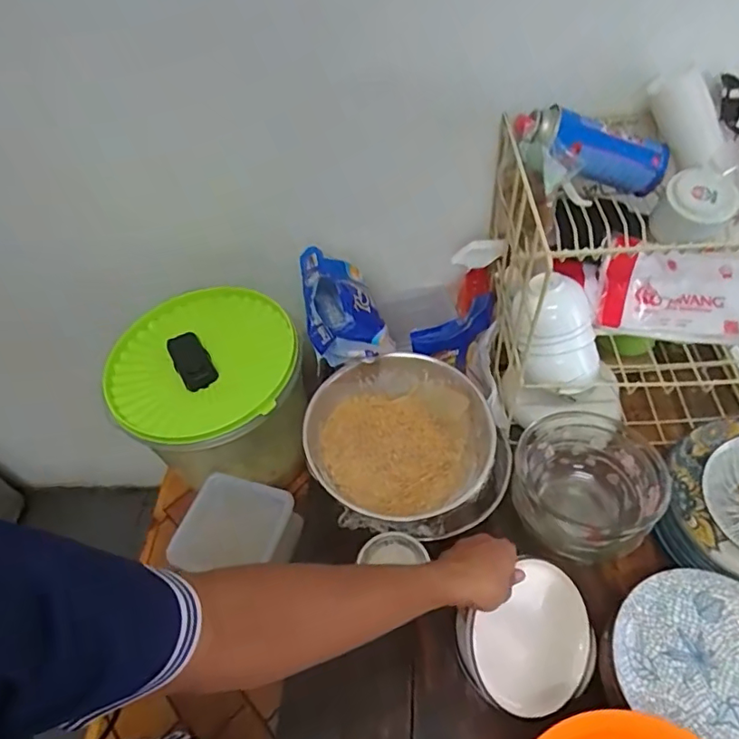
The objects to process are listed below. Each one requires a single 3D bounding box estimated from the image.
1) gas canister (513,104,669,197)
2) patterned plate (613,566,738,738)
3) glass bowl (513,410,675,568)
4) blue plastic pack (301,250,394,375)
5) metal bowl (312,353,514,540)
[{"bbox_3d":[0.278,-0.270,0.660,0.192,0.061,0.065,16,52,-14],"label":"gas canister"},{"bbox_3d":[0.381,0.317,0.584,0.188,0.032,0.173,-3,53,4],"label":"patterned plate"},{"bbox_3d":[0.277,0.157,0.690,0.170,0.133,0.175,-3,53,4],"label":"glass bowl"},{"bbox_3d":[-0.038,-0.096,0.774,0.109,0.081,0.184,-12,52,-3],"label":"blue plastic pack"},{"bbox_3d":[0.047,0.098,0.737,0.236,0.098,0.262,-28,55,-15],"label":"metal bowl"}]

